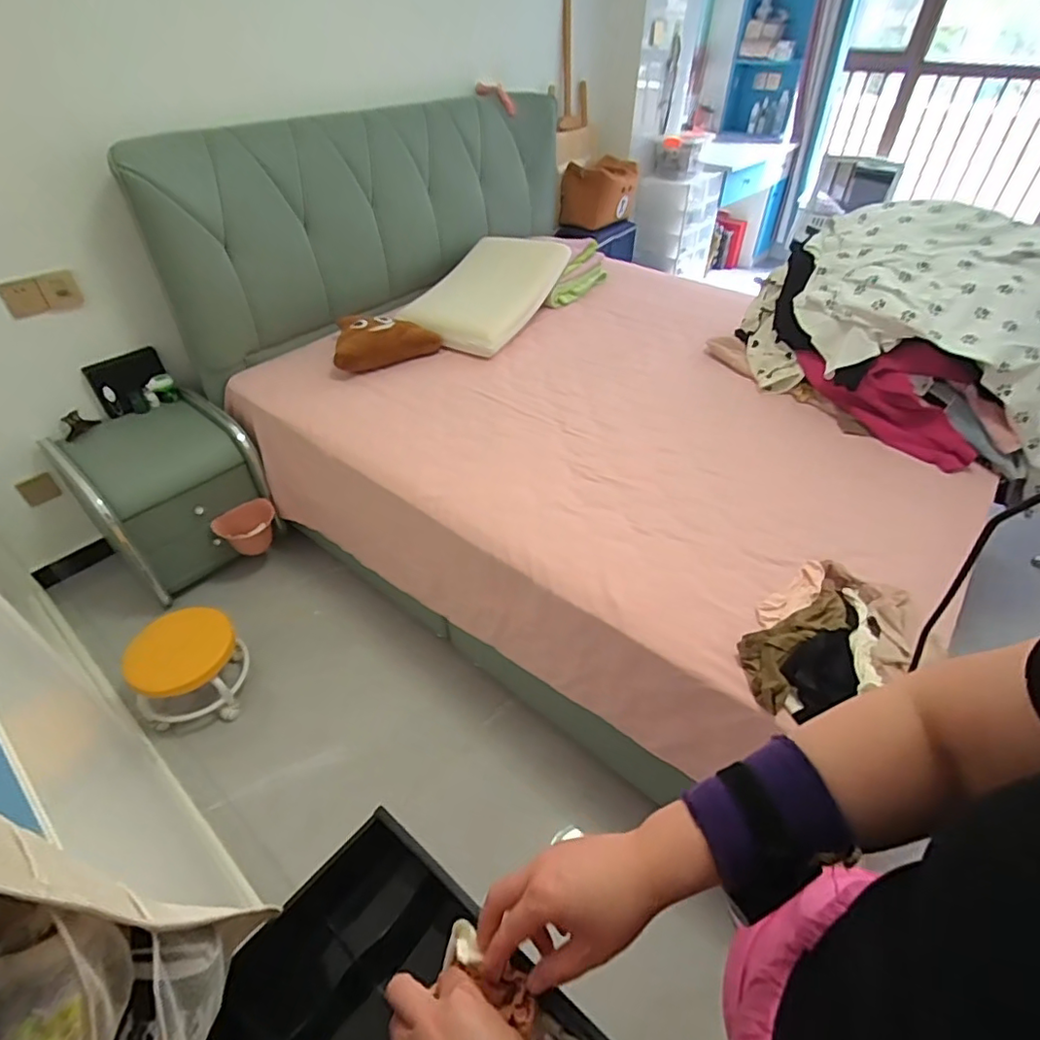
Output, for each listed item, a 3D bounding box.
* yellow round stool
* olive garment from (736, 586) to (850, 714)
[{"bbox_3d":[-0.887,0.401,1.491,0.255,0.241,0.229,-14,44,-15],"label":"yellow round stool"},{"bbox_3d":[0.493,0.210,1.006,0.265,0.053,0.114,-28,49,-28],"label":"olive garment"}]

